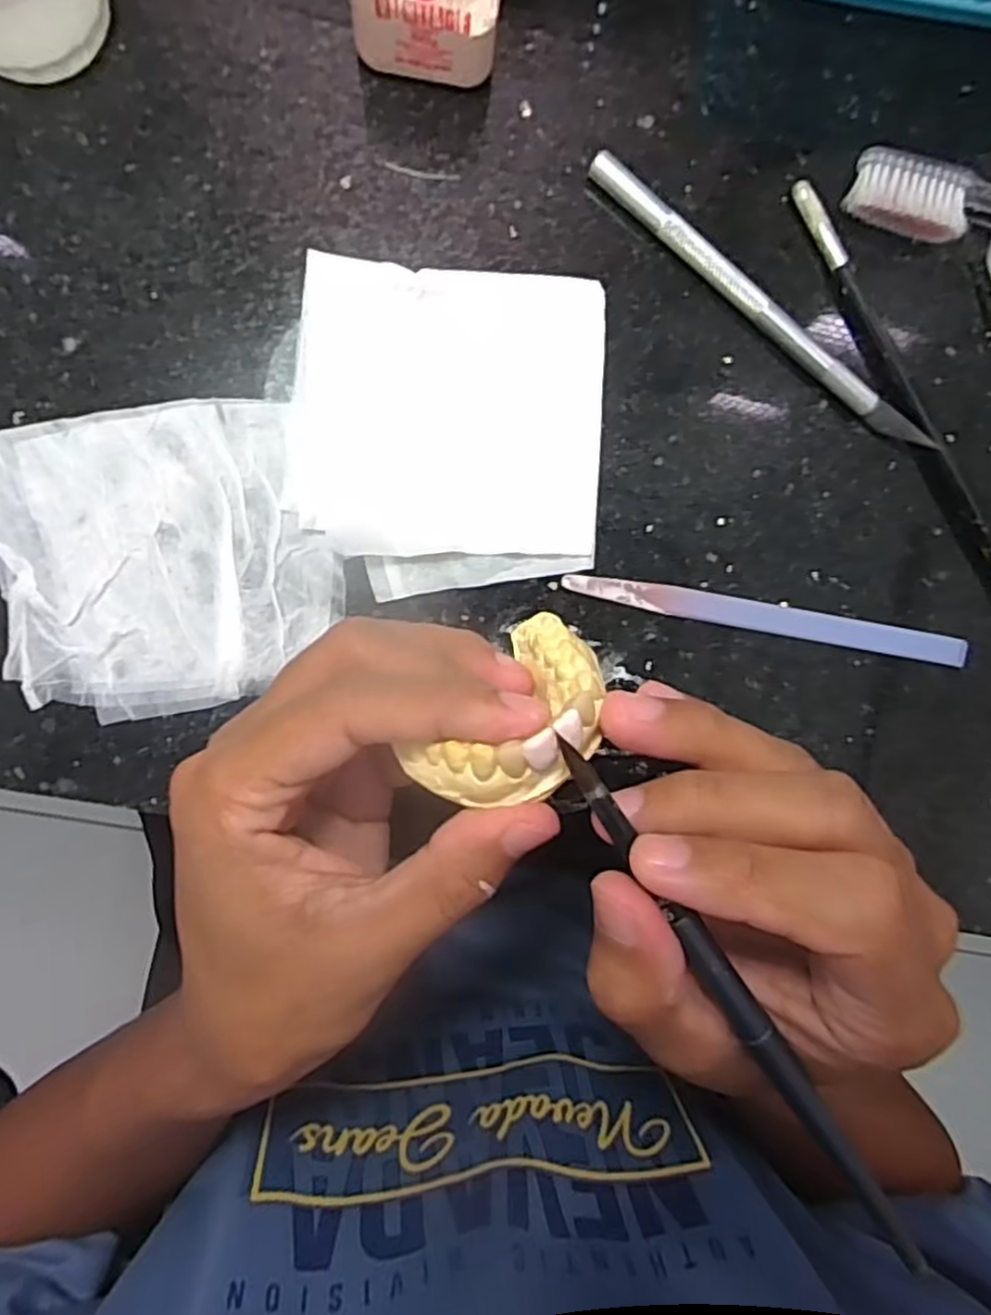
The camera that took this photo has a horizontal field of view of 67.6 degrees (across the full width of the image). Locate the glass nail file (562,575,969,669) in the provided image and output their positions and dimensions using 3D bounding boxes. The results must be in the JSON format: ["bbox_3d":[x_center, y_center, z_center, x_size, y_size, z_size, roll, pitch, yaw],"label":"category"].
[{"bbox_3d":[0.091,-0.012,0.244,0.137,0.004,0.010,10,94,-6],"label":"glass nail file"}]

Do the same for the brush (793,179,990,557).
[{"bbox_3d":[0.145,-0.068,0.242,0.007,0.008,0.187,-32,97,-1],"label":"brush"}]

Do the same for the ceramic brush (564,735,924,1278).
[{"bbox_3d":[0.059,0.083,0.169,0.007,0.005,0.159,-34,100,-1],"label":"ceramic brush"}]

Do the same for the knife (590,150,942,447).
[{"bbox_3d":[0.084,-0.109,0.234,0.136,0.009,0.008,37,91,-7],"label":"knife"}]

